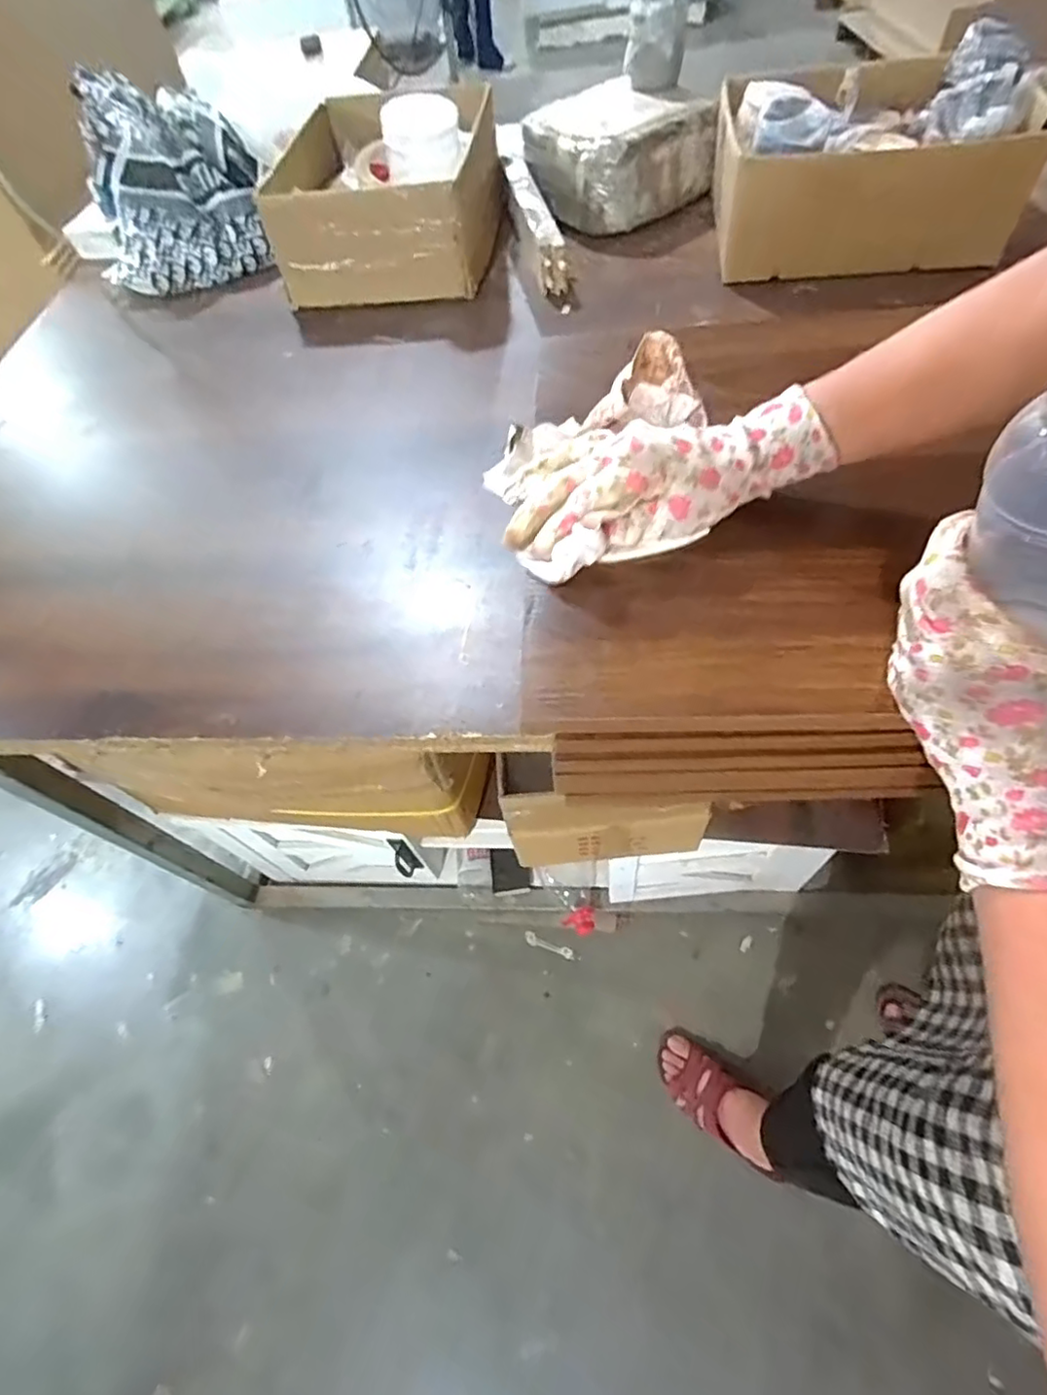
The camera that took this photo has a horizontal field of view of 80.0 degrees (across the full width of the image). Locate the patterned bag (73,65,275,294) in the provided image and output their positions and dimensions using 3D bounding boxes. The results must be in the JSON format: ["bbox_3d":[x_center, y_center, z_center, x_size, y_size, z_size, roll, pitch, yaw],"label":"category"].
[{"bbox_3d":[-0.474,-0.685,0.840,0.229,0.195,0.152,-15,58,-4],"label":"patterned bag"}]

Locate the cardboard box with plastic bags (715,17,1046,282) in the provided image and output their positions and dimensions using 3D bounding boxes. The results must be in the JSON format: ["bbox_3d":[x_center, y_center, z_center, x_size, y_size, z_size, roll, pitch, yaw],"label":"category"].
[{"bbox_3d":[0.392,-0.618,0.724,0.317,0.142,0.249,1,58,7],"label":"cardboard box with plastic bags"}]

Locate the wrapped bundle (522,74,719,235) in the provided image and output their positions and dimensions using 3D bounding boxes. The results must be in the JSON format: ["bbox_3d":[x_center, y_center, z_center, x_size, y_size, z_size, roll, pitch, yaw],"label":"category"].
[{"bbox_3d":[0.130,-0.746,0.857,0.198,0.102,0.192,-37,62,-16],"label":"wrapped bundle"}]

